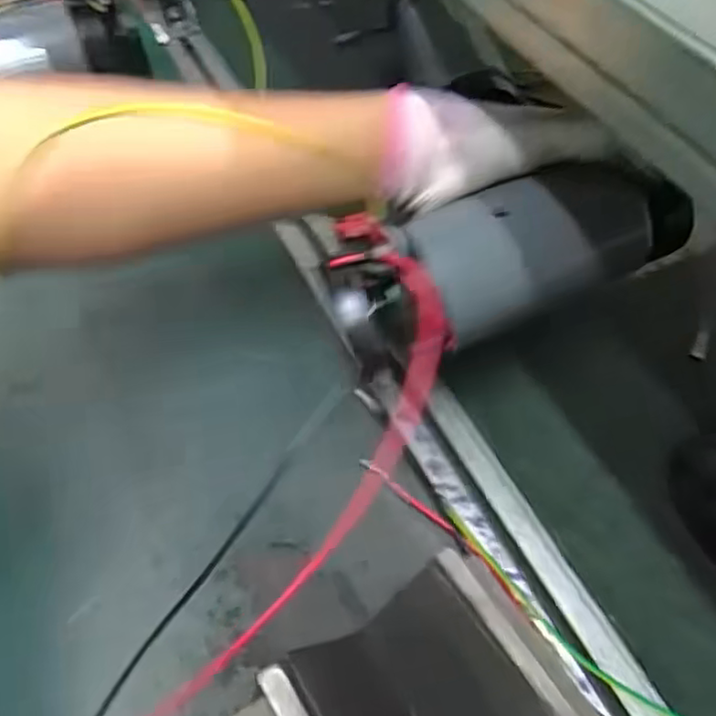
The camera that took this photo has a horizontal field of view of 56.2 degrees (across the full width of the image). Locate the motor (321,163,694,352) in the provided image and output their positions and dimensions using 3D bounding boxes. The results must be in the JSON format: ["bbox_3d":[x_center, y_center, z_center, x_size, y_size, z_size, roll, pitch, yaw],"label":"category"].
[{"bbox_3d":[0.090,-0.059,0.388,0.210,0.065,0.056,-16,57,-9],"label":"motor"}]

